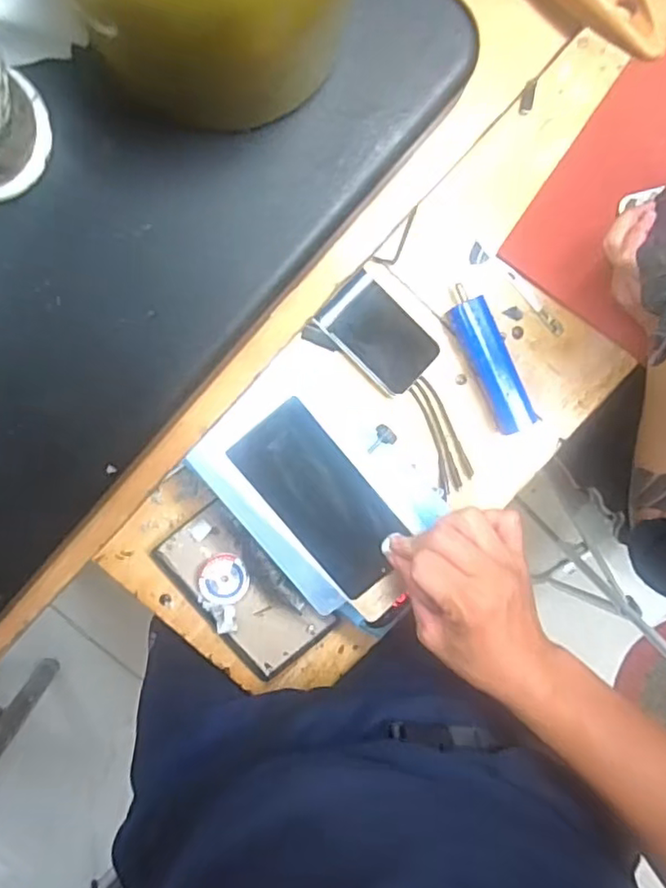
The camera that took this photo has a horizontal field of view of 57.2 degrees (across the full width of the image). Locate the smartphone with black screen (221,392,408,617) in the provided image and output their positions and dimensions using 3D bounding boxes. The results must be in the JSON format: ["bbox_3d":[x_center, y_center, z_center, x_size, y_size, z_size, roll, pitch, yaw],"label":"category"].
[{"bbox_3d":[-0.001,0.052,0.466,0.075,0.010,0.169,-34,96,0],"label":"smartphone with black screen"}]

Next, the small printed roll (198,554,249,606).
[{"bbox_3d":[-0.106,0.131,0.597,0.047,0.014,0.047,0,96,-3],"label":"small printed roll"}]

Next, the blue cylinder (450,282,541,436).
[{"bbox_3d":[0.151,-0.080,0.589,0.036,0.027,0.145,-25,97,-1],"label":"blue cylinder"}]

